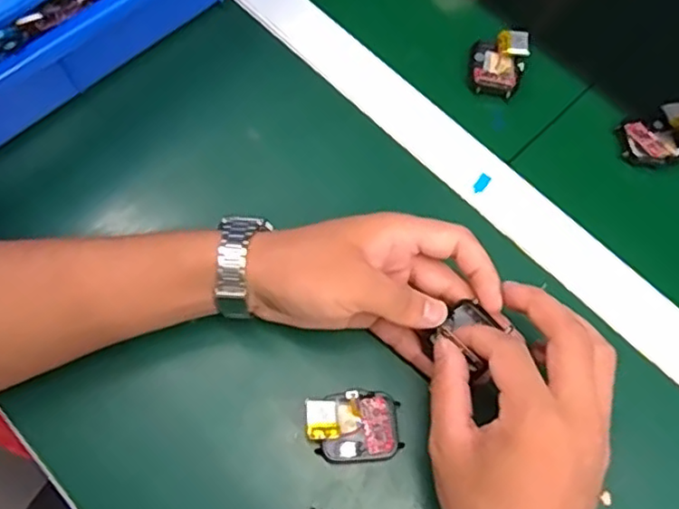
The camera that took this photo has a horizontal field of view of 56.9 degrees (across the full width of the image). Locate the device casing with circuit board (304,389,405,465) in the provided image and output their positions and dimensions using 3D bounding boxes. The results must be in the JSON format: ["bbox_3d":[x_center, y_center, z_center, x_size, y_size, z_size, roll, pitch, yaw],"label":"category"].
[{"bbox_3d":[0.008,0.097,0.352,0.052,0.017,0.037,-2,68,-3],"label":"device casing with circuit board"}]

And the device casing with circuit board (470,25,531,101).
[{"bbox_3d":[0.117,-0.142,0.462,0.038,0.013,0.058,14,68,4],"label":"device casing with circuit board"}]

